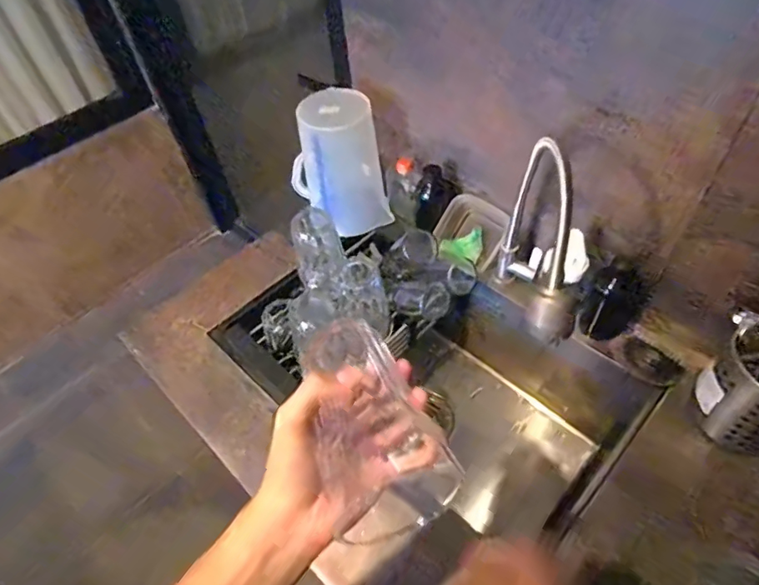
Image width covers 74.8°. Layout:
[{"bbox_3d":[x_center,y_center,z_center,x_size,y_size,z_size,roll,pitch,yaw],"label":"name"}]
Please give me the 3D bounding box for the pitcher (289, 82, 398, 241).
[{"bbox_3d":[-0.076,-0.233,0.882,0.134,0.237,0.150,-26,52,-15],"label":"pitcher"}]

